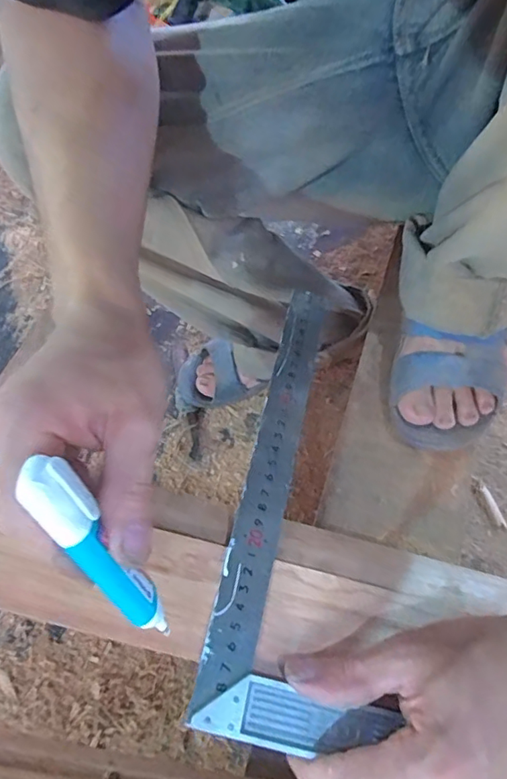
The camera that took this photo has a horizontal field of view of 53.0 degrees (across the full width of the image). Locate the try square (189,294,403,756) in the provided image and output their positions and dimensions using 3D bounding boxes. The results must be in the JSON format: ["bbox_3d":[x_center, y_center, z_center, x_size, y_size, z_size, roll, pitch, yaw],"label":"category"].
[{"bbox_3d":[0.037,0.056,0.331,0.098,0.021,0.292,5,60,7],"label":"try square"}]

